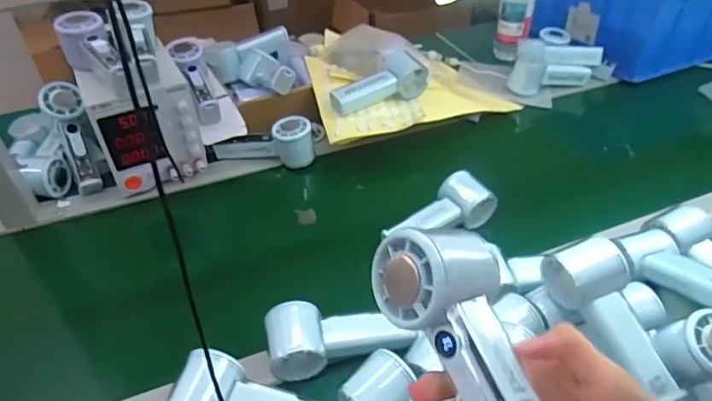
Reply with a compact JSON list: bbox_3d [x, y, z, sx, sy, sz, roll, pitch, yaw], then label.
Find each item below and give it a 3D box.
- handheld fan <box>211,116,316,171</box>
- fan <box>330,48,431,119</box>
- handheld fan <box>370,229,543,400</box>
[{"bbox_3d":[-0.137,-0.085,0.742,0.150,0.060,0.053,-4,41,-2],"label":"handheld fan"},{"bbox_3d":[0.030,-0.180,0.768,0.157,0.047,0.075,-22,45,-21],"label":"fan"},{"bbox_3d":[0.069,0.077,0.268,0.064,0.049,0.148,-19,64,-18],"label":"handheld fan"}]

